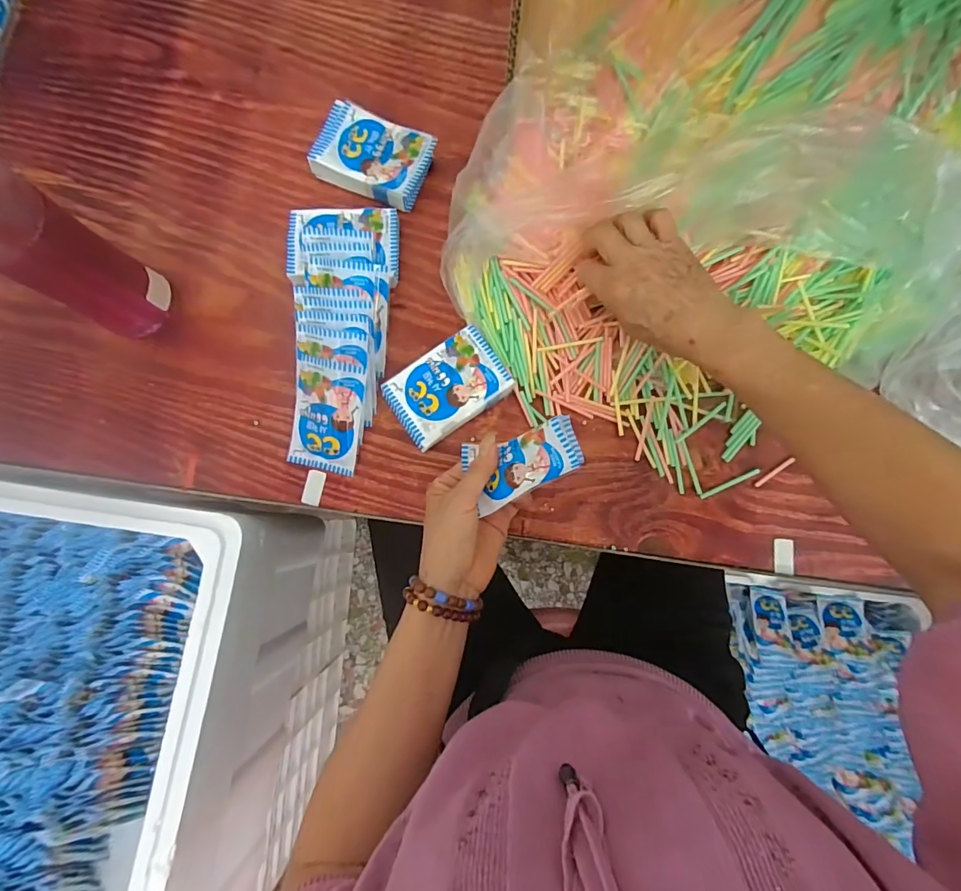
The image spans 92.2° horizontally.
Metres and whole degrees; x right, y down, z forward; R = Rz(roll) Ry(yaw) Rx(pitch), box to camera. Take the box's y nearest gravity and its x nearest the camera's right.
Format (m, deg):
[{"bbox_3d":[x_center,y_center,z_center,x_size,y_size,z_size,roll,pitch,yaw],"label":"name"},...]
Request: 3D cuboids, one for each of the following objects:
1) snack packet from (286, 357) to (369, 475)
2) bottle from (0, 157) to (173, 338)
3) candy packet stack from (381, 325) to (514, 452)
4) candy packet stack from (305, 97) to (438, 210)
[{"bbox_3d":[-0.143,-0.026,0.428,0.065,0.009,0.102,11,106,4],"label":"snack packet"},{"bbox_3d":[-0.330,-0.142,0.371,0.065,0.190,0.058,-9,82,-1],"label":"bottle"},{"bbox_3d":[-0.031,-0.054,0.437,0.108,0.026,0.074,-35,83,-4],"label":"candy packet stack"},{"bbox_3d":[-0.107,-0.291,0.470,0.109,0.029,0.074,23,83,4],"label":"candy packet stack"}]

